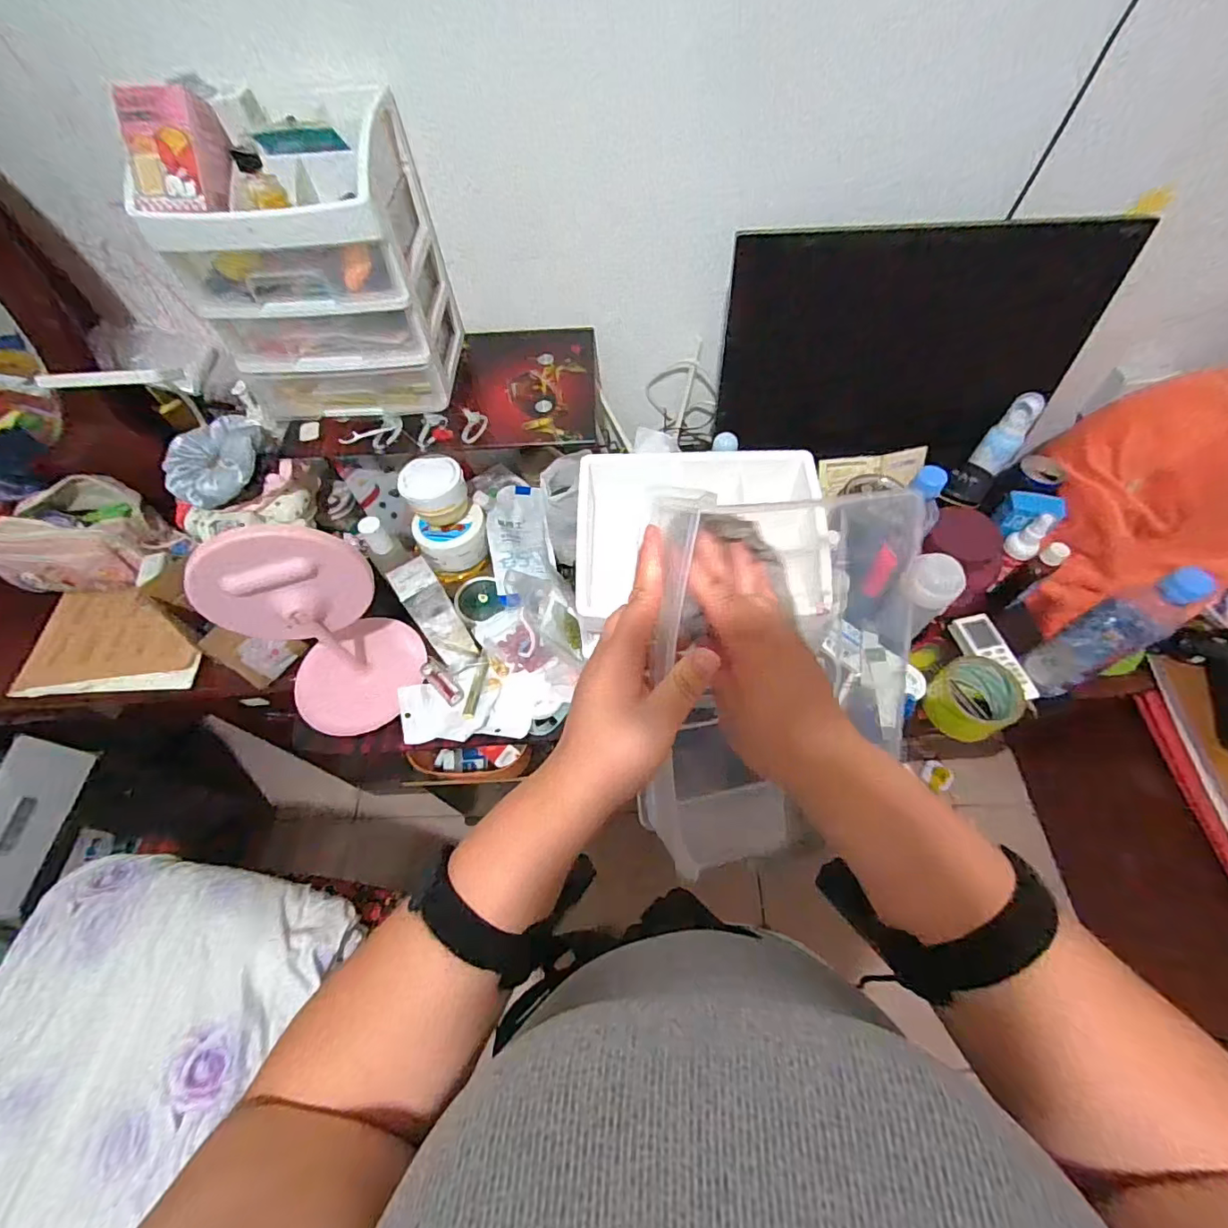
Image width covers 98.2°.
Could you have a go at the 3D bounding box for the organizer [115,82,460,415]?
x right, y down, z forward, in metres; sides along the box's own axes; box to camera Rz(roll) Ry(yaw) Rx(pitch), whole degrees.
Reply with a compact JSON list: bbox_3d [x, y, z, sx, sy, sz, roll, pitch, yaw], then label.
[{"bbox_3d":[-0.346,-0.409,0.620,0.250,0.277,0.180,1,60,3],"label":"organizer"}]

